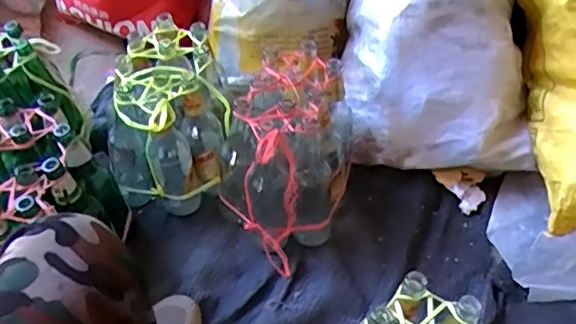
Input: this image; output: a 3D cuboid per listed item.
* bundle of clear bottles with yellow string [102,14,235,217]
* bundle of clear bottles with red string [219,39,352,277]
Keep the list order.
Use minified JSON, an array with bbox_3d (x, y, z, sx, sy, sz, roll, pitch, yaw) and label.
[{"bbox_3d":[-0.209,-0.078,0.997,0.205,0.231,0.239,-8,52,-9],"label":"bundle of clear bottles with yellow string"},{"bbox_3d":[0.001,-0.010,0.958,0.193,0.246,0.283,19,53,13],"label":"bundle of clear bottles with red string"}]

